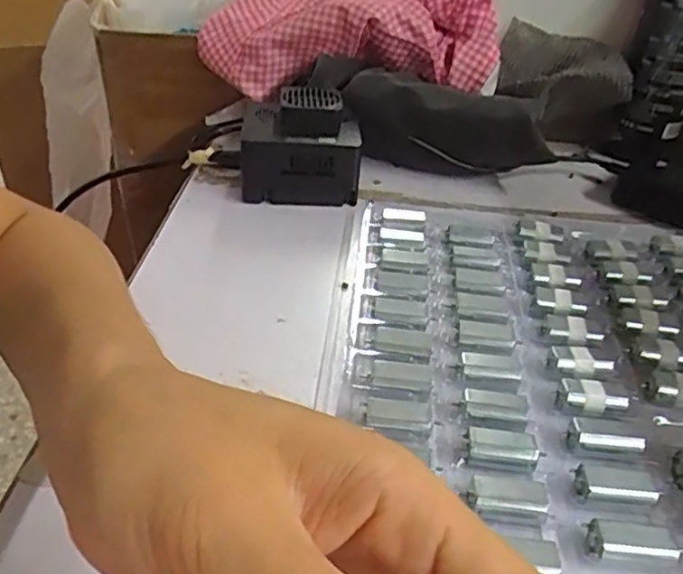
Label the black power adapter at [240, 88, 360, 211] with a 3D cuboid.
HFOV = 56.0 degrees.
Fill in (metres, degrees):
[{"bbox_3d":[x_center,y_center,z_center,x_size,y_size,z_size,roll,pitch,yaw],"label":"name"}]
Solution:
[{"bbox_3d":[-0.029,-0.094,0.446,0.078,0.070,0.071,2,37,-4],"label":"black power adapter"}]

